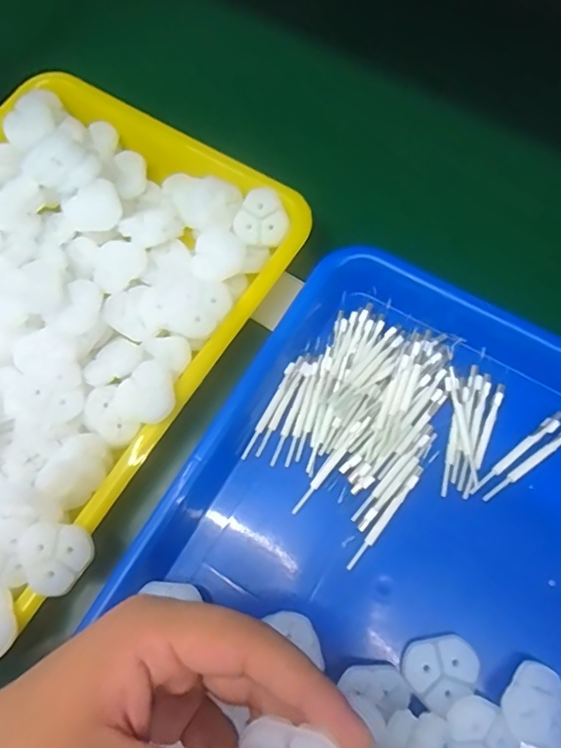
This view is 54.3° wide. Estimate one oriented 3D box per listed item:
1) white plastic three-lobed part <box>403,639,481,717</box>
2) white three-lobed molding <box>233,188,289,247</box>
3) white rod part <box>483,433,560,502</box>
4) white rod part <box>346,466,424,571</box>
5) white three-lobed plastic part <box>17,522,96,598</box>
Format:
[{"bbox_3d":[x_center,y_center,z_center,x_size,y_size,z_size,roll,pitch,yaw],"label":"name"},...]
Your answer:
[{"bbox_3d":[0.082,0.150,0.278,0.036,0.011,0.030,-29,71,-4],"label":"white plastic three-lobed part"},{"bbox_3d":[-0.011,-0.100,0.354,0.034,0.006,0.036,35,103,6],"label":"white three-lobed molding"},{"bbox_3d":[0.146,0.045,0.306,0.080,0.006,0.006,-36,72,-6],"label":"white rod part"},{"bbox_3d":[0.059,0.080,0.304,0.006,0.004,0.068,35,78,15],"label":"white rod part"},{"bbox_3d":[-0.121,0.096,0.288,0.036,0.010,0.037,31,77,15],"label":"white three-lobed plastic part"}]

